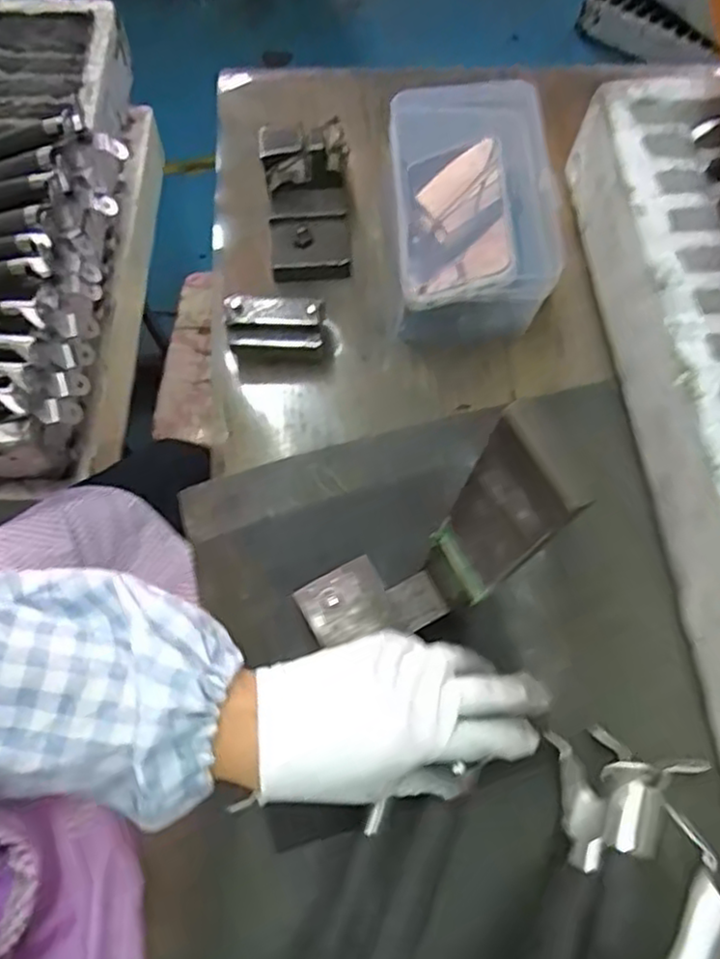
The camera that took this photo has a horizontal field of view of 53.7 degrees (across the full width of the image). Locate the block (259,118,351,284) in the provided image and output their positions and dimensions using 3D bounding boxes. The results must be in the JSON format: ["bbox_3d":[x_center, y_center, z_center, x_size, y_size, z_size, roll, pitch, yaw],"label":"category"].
[{"bbox_3d":[-0.041,-0.219,0.554,0.064,0.065,0.102,-7,70,-4],"label":"block"}]

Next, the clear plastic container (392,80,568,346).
[{"bbox_3d":[0.083,-0.211,0.552,0.107,0.085,0.191,-2,70,-3],"label":"clear plastic container"}]

